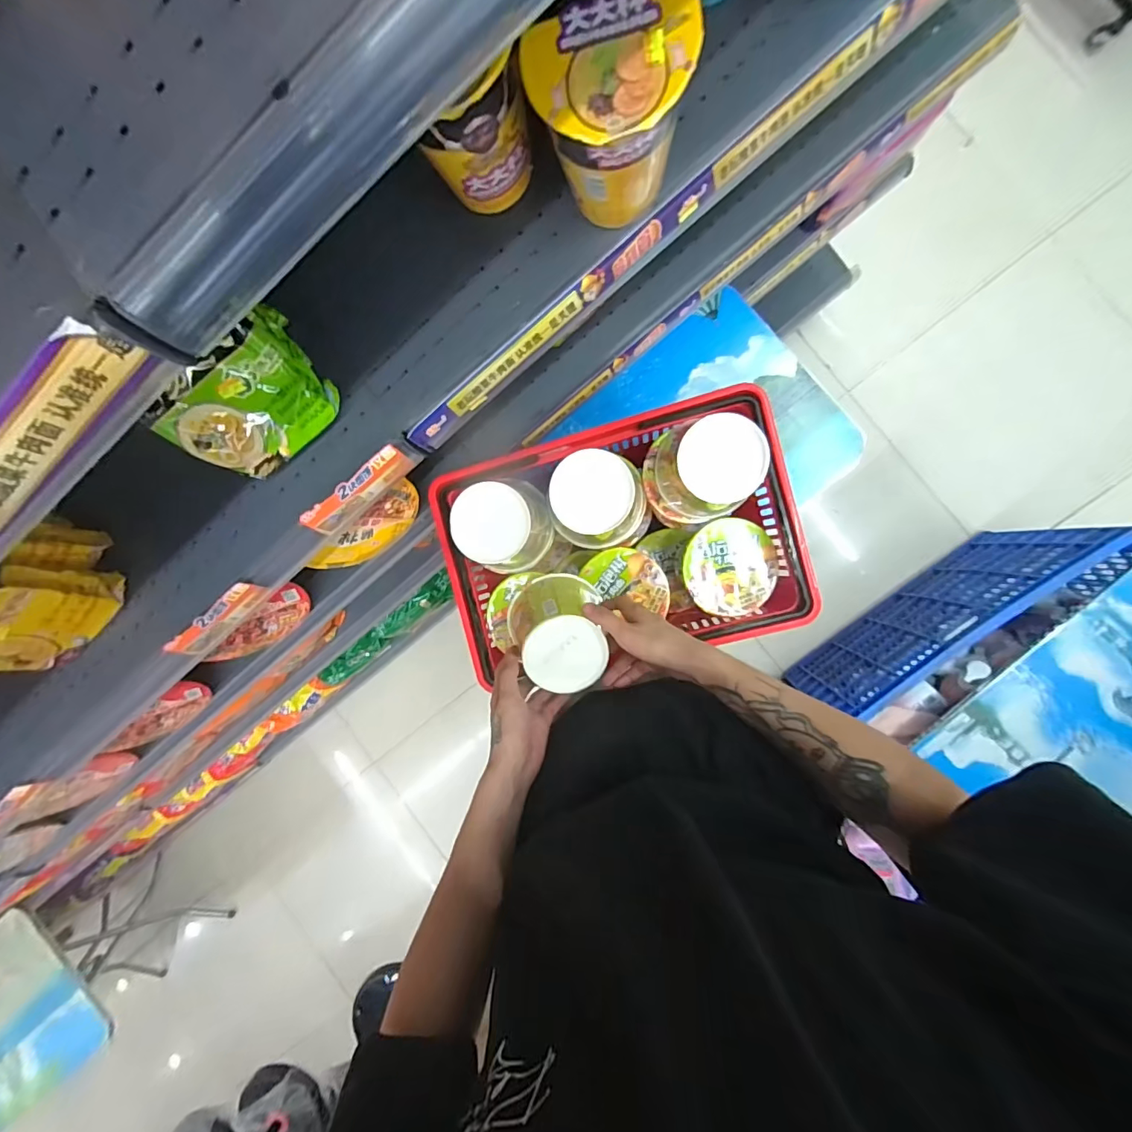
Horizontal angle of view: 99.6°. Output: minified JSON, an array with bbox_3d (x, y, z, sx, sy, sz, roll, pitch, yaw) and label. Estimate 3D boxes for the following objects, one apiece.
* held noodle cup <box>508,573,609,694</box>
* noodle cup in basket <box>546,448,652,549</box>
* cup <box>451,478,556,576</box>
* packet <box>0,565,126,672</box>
[{"bbox_3d":[-0.007,0.085,0.616,0.135,0.110,0.128,-2,104,-7],"label":"held noodle cup"},{"bbox_3d":[0.047,-0.082,0.628,0.121,0.120,0.116,1,94,8],"label":"noodle cup in basket"},{"bbox_3d":[-0.081,-0.050,0.641,0.108,0.104,0.115,3,94,8],"label":"cup"},{"bbox_3d":[-0.568,0.053,0.515,0.137,0.101,0.045,-46,65,11],"label":"packet"}]

